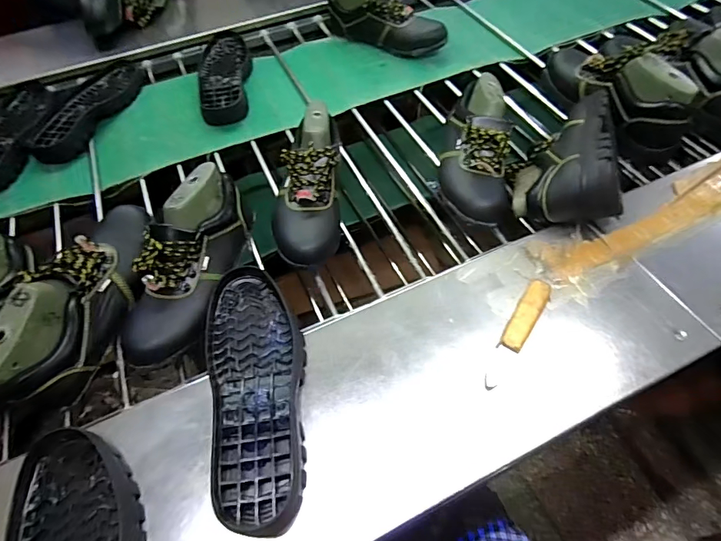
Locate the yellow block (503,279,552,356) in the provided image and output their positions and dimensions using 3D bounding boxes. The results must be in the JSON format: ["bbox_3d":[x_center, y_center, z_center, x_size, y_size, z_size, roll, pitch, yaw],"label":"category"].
[{"bbox_3d":[0.206,0.055,0.537,0.030,0.015,0.108,30,60,21],"label":"yellow block"}]

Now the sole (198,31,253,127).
[{"bbox_3d":[-0.286,-0.411,0.917,0.101,0.030,0.313,-7,55,-4],"label":"sole"}]

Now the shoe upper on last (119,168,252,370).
[{"bbox_3d":[-0.228,-0.012,0.578,0.091,0.103,0.281,12,68,9],"label":"shoe upper on last"}]

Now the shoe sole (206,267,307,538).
[{"bbox_3d":[-0.115,0.124,0.492,0.107,0.035,0.296,-14,55,-9],"label":"shoe sole"}]

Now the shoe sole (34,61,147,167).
[{"bbox_3d":[-0.542,-0.329,0.873,0.103,0.025,0.306,9,55,8],"label":"shoe sole"}]

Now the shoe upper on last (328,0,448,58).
[{"bbox_3d":[0.059,-0.566,0.955,0.283,0.122,0.108,22,58,16],"label":"shoe upper on last"}]

